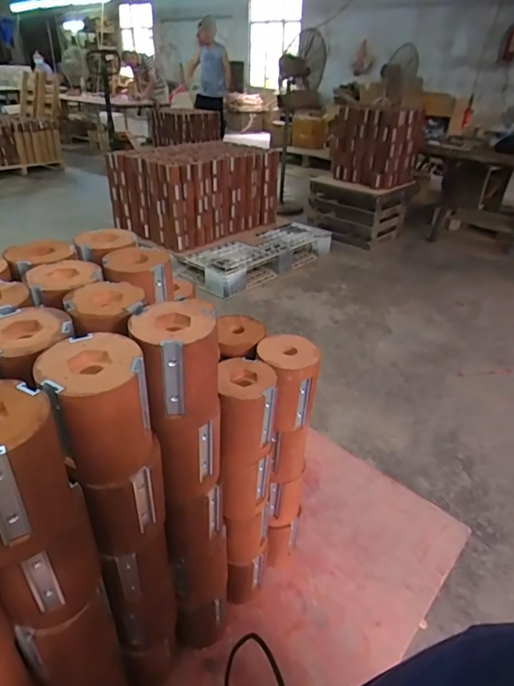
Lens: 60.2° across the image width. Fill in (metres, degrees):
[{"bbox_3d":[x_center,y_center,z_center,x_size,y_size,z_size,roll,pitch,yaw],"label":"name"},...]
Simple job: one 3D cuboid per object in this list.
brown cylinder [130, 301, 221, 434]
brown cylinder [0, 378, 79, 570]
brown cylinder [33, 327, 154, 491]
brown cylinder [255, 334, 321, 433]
[{"bbox_3d":[-0.075,0.022,0.422,0.075,0.101,0.071,-9,34,-18],"label":"brown cylinder"},{"bbox_3d":[-0.176,0.090,0.311,0.076,0.100,0.074,-14,36,-25],"label":"brown cylinder"},{"bbox_3d":[-0.128,0.056,0.365,0.076,0.100,0.072,2,32,-1],"label":"brown cylinder"},{"bbox_3d":[0.038,0.052,0.573,0.076,0.098,0.078,2,32,-1],"label":"brown cylinder"}]

